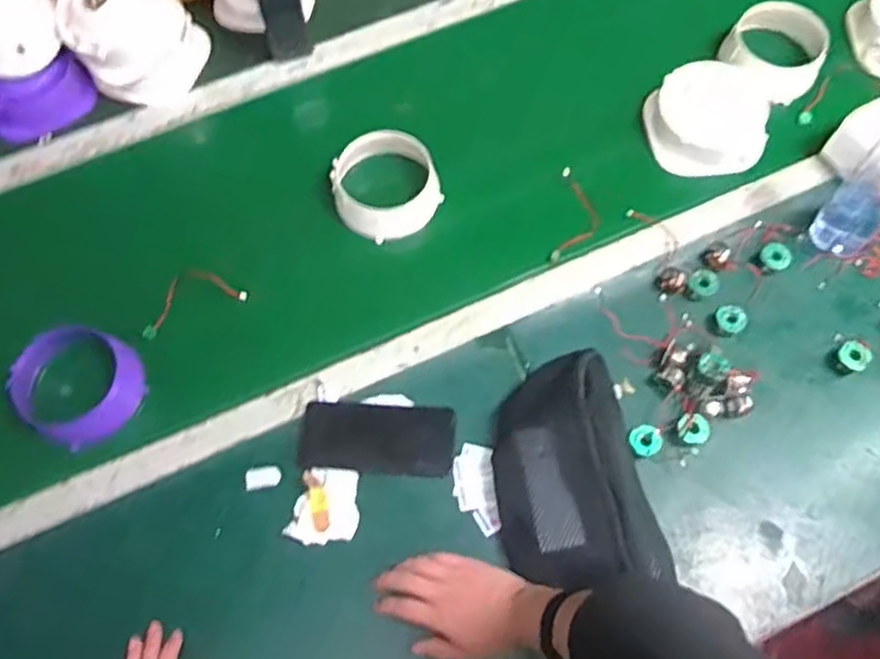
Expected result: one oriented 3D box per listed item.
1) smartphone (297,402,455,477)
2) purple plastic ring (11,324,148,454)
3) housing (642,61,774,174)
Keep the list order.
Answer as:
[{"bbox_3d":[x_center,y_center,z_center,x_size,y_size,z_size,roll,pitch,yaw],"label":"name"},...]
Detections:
[{"bbox_3d":[-0.067,0.116,0.760,0.160,0.008,0.072,2,69,3],"label":"smartphone"},{"bbox_3d":[-0.386,0.057,0.763,0.111,0.077,0.119,-1,69,2],"label":"purple plastic ring"},{"bbox_3d":[0.334,-0.260,0.883,0.147,0.042,0.140,-1,69,2],"label":"housing"}]

